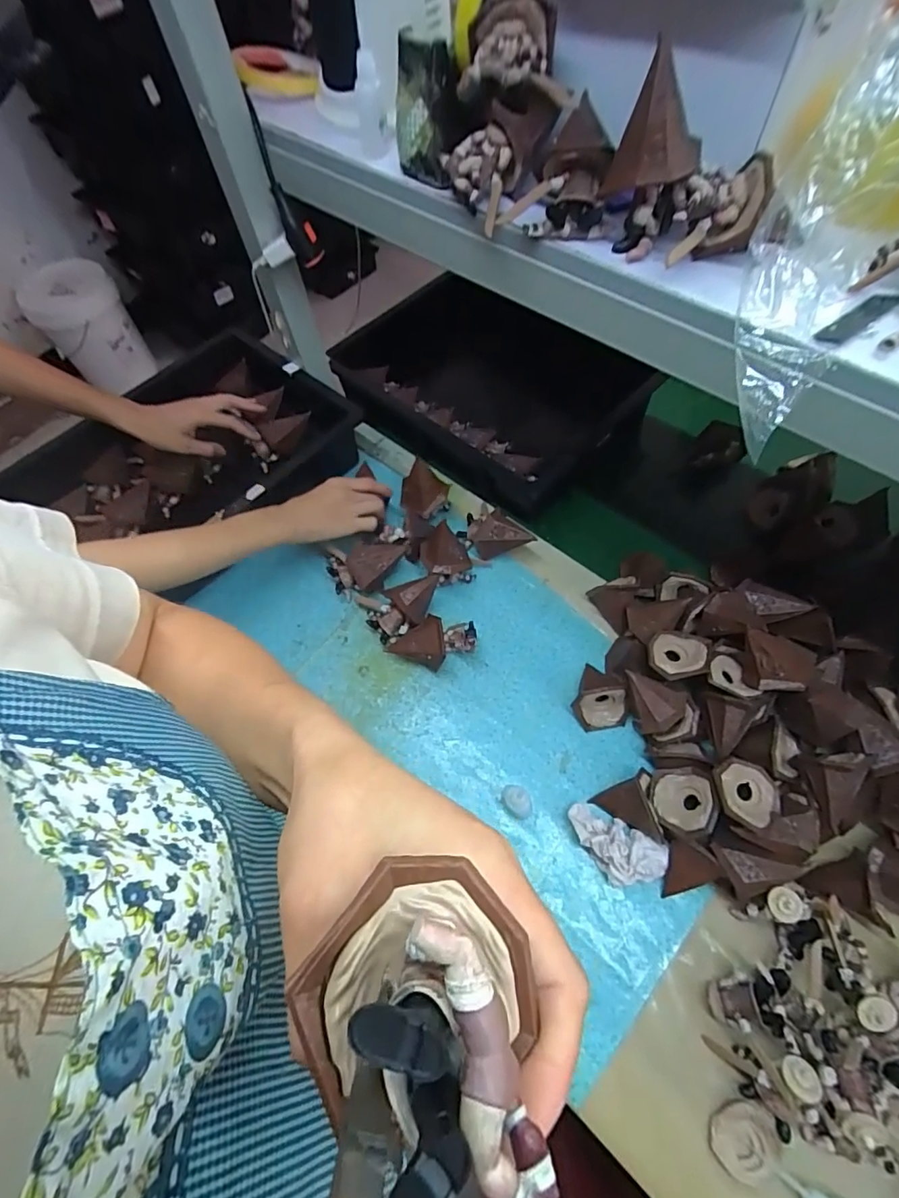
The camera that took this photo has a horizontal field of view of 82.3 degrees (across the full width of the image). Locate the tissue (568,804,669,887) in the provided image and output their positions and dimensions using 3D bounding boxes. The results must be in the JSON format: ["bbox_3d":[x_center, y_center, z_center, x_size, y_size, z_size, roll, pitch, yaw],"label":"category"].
[{"bbox_3d":[0.163,0.245,0.510,0.097,0.046,0.052,30,67,19],"label":"tissue"}]

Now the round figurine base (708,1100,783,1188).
[{"bbox_3d":[0.239,0.438,0.415,0.052,0.011,0.046,-31,63,-13],"label":"round figurine base"}]

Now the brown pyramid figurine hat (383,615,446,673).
[{"bbox_3d":[-0.036,0.050,0.608,0.070,0.057,0.047,13,62,11],"label":"brown pyramid figurine hat"}]

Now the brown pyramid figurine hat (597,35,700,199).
[{"bbox_3d":[0.134,-0.301,0.335,0.060,0.068,0.046,20,64,14],"label":"brown pyramid figurine hat"}]

